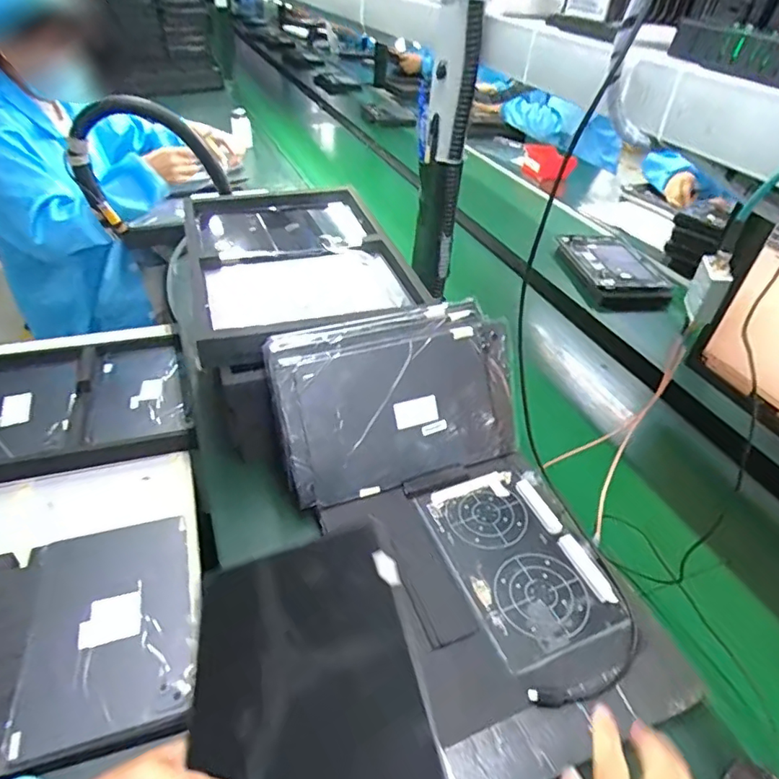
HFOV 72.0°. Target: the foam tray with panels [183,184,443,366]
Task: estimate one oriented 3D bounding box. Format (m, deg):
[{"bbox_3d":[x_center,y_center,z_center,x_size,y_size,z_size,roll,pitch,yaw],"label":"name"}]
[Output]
[{"bbox_3d":[-0.149,-0.185,0.791,0.293,0.069,0.446,-13,38,-10],"label":"foam tray with panels"}]

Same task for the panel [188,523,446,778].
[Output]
[{"bbox_3d":[-0.062,0.211,0.378,0.163,0.013,0.250,-19,34,-1],"label":"panel"}]

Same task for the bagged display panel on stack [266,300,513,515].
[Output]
[{"bbox_3d":[0.012,0.012,0.624,0.275,0.195,0.031,-13,13,-15],"label":"bagged display panel on stack"}]

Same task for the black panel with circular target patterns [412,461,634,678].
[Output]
[{"bbox_3d":[0.140,0.169,0.570,0.151,0.009,0.216,-13,43,-19],"label":"black panel with circular target patterns"}]

